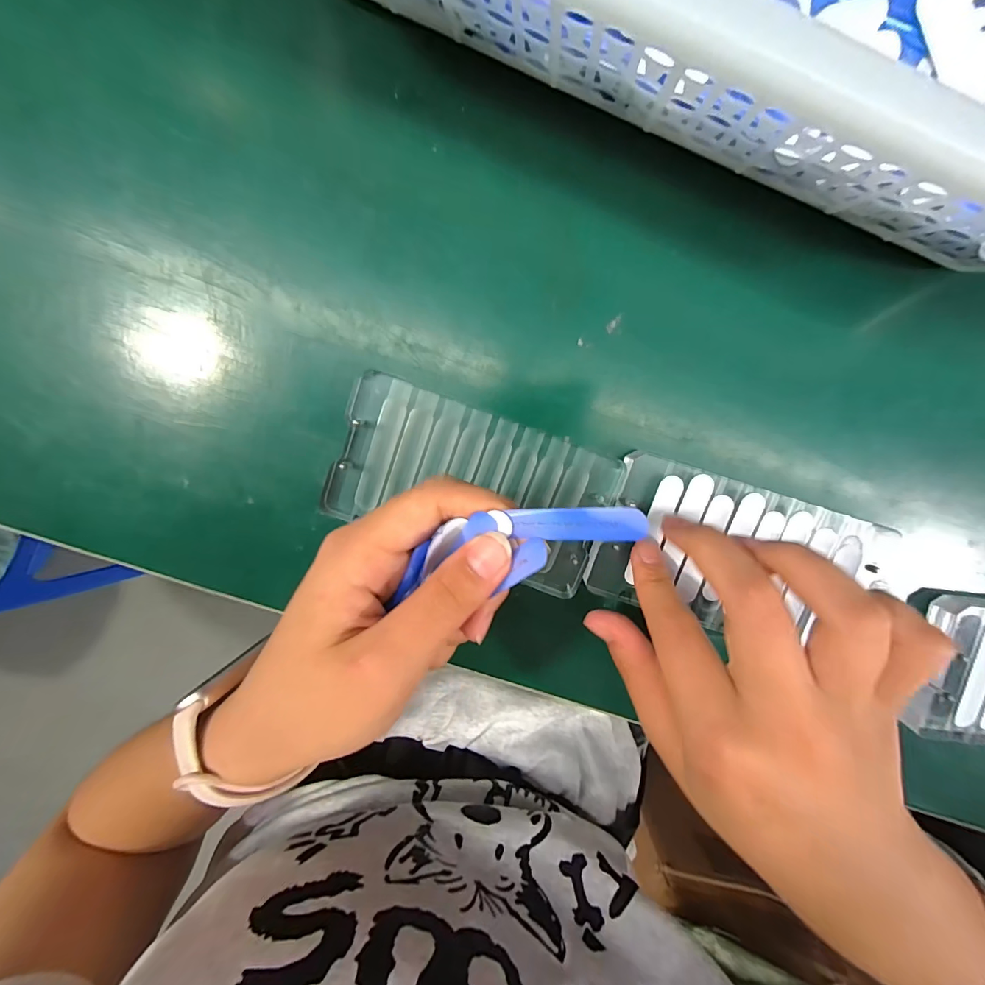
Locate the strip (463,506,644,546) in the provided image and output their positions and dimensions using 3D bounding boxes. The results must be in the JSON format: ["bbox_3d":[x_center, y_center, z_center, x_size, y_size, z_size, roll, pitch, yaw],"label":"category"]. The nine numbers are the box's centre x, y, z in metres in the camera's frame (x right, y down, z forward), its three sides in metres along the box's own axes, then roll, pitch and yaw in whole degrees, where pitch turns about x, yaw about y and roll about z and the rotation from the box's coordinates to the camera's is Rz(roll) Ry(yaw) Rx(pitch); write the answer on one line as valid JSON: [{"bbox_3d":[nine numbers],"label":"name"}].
[{"bbox_3d":[0.016,0.010,0.130,0.059,0.005,0.010,-4,100,27],"label":"strip"}]

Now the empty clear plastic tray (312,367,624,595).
[{"bbox_3d":[-0.009,-0.002,0.192,0.124,0.011,0.068,20,101,-2],"label":"empty clear plastic tray"}]

